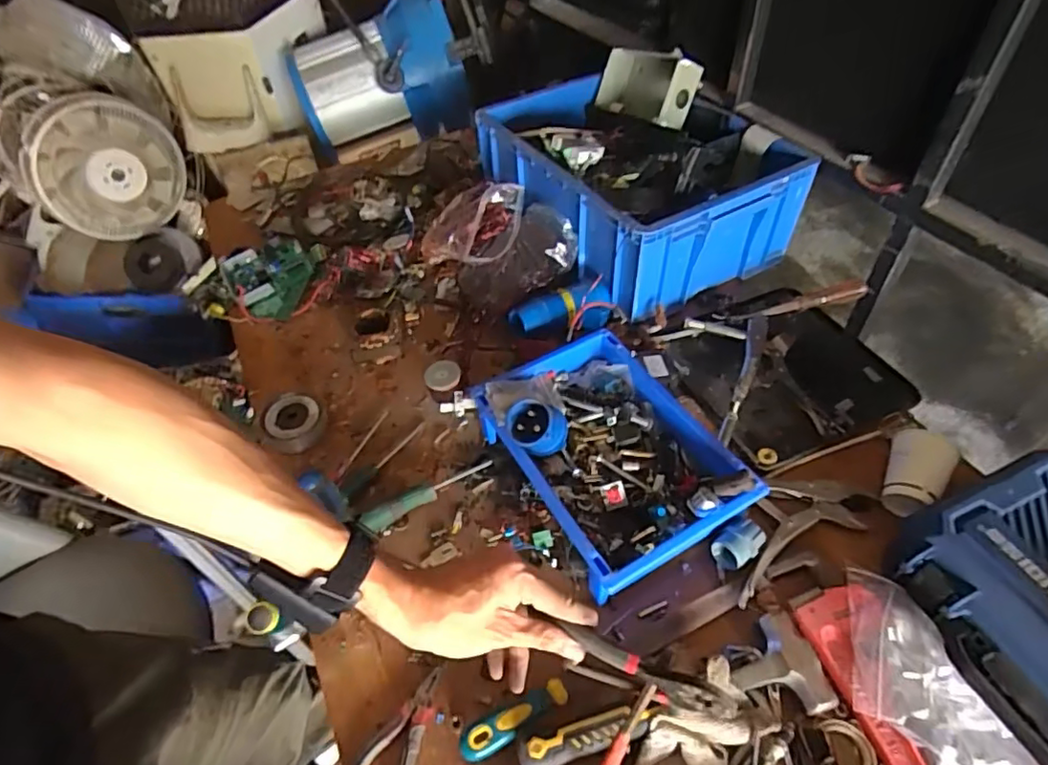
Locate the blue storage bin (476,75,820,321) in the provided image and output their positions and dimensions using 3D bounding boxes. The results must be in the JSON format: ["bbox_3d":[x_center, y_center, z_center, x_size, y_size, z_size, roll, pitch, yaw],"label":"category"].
[{"bbox_3d":[0.179,-0.366,1.021,0.343,0.207,0.491,-26,52,-19],"label":"blue storage bin"}]

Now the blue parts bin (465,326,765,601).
[{"bbox_3d":[0.098,0.076,0.710,0.220,0.086,0.311,-22,51,-16],"label":"blue parts bin"}]

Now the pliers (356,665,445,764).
[{"bbox_3d":[-0.118,0.341,0.570,0.053,0.021,0.131,21,52,20],"label":"pliers"}]

